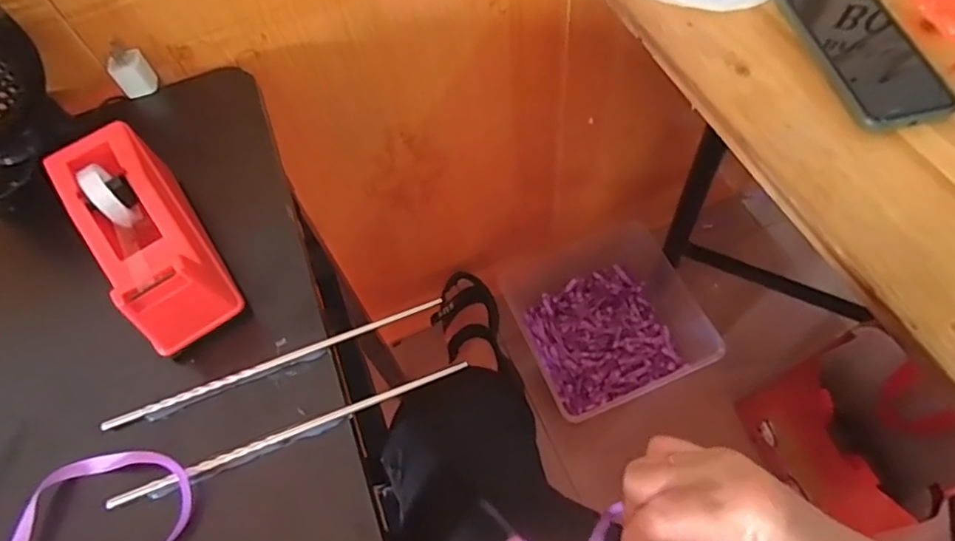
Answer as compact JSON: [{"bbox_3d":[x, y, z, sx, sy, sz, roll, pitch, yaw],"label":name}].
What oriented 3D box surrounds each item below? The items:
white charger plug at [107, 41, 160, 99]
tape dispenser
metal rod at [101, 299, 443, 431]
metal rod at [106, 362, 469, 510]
[{"bbox_3d":[-0.297,-0.171,0.505,0.028,0.043,0.028,-10,62,1],"label":"white charger plug"},{"bbox_3d":[-0.221,-0.022,0.396,0.061,0.076,0.155,-33,64,-11],"label":"tape dispenser"},{"bbox_3d":[-0.129,0.059,0.379,0.220,0.006,0.007,-21,62,-5],"label":"metal rod"},{"bbox_3d":[-0.116,0.100,0.356,0.214,0.012,0.007,-21,62,-5],"label":"metal rod"}]

